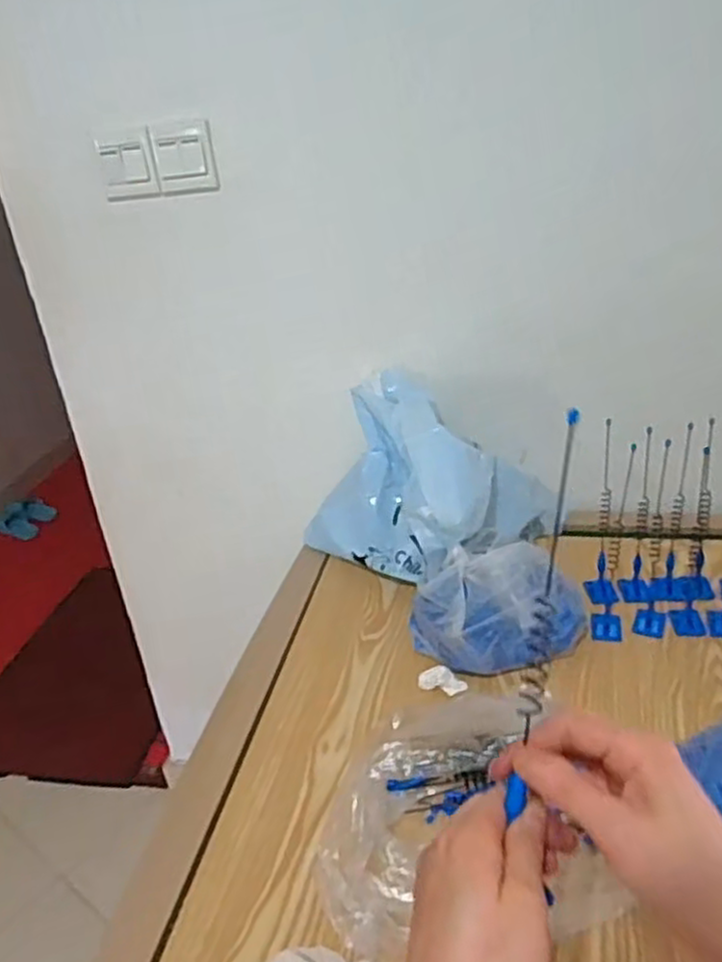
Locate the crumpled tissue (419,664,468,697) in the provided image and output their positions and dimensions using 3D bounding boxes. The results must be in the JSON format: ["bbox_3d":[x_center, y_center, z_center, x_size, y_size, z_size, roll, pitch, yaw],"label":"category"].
[{"bbox_3d":[0.089,0.217,0.797,0.050,0.020,0.024,8,31,25],"label":"crumpled tissue"}]

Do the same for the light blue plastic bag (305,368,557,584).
[{"bbox_3d":[0.084,-0.010,1.014,0.297,0.199,0.298,17,36,37],"label":"light blue plastic bag"}]

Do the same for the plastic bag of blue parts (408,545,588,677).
[{"bbox_3d":[0.155,0.147,0.835,0.167,0.096,0.132,-19,31,-23],"label":"plastic bag of blue parts"}]

